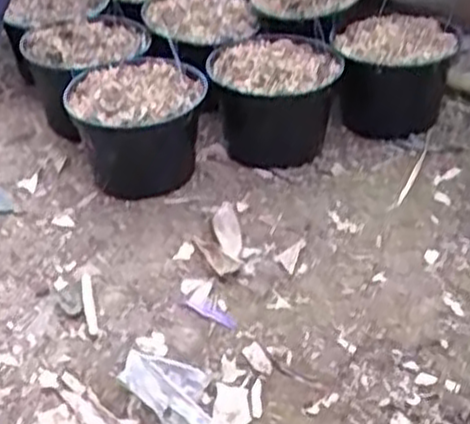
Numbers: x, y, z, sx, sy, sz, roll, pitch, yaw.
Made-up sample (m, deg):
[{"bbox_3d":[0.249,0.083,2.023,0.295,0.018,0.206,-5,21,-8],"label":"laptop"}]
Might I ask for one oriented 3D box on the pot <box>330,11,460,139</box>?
[{"bbox_3d":[0.184,-0.158,0.938,0.141,0.127,0.139,-2,38,-1],"label":"pot"}]

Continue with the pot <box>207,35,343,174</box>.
[{"bbox_3d":[0.043,-0.114,0.896,0.136,0.129,0.130,-3,39,3],"label":"pot"}]

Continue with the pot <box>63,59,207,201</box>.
[{"bbox_3d":[-0.105,-0.087,0.874,0.142,0.119,0.145,-3,39,3],"label":"pot"}]

